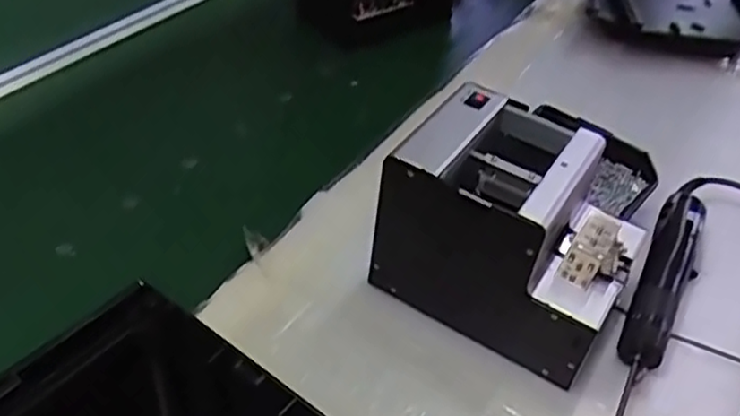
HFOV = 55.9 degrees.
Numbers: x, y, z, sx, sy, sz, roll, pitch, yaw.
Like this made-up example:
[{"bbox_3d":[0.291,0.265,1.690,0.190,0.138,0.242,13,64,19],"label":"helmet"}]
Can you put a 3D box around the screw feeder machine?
[{"bbox_3d":[0.112,0.017,0.547,0.174,0.145,0.130,25,45,21],"label":"screw feeder machine"}]

